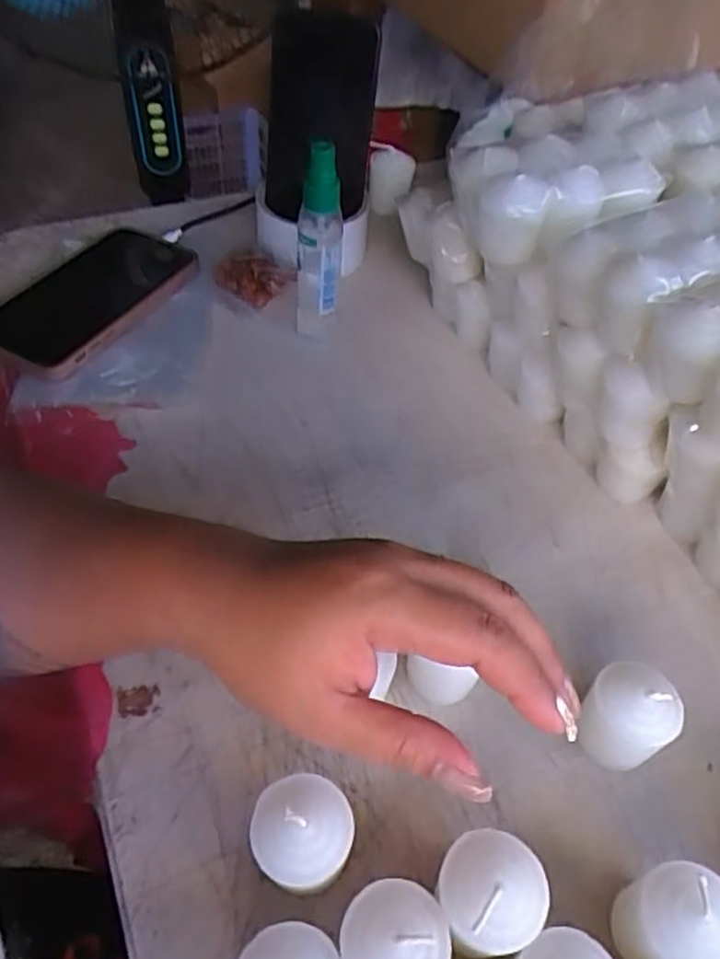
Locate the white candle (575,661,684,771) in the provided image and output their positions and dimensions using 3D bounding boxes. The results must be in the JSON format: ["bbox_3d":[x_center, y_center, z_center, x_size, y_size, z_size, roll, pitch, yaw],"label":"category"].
[{"bbox_3d":[0.117,0.103,0.311,0.036,0.042,0.036,2,49,-2],"label":"white candle"}]

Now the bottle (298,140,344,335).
[{"bbox_3d":[-0.026,-0.148,0.458,0.027,0.135,0.028,-1,49,-5],"label":"bottle"}]

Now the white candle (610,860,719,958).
[{"bbox_3d":[0.115,0.166,0.262,0.039,0.048,0.037,2,49,-2],"label":"white candle"}]

